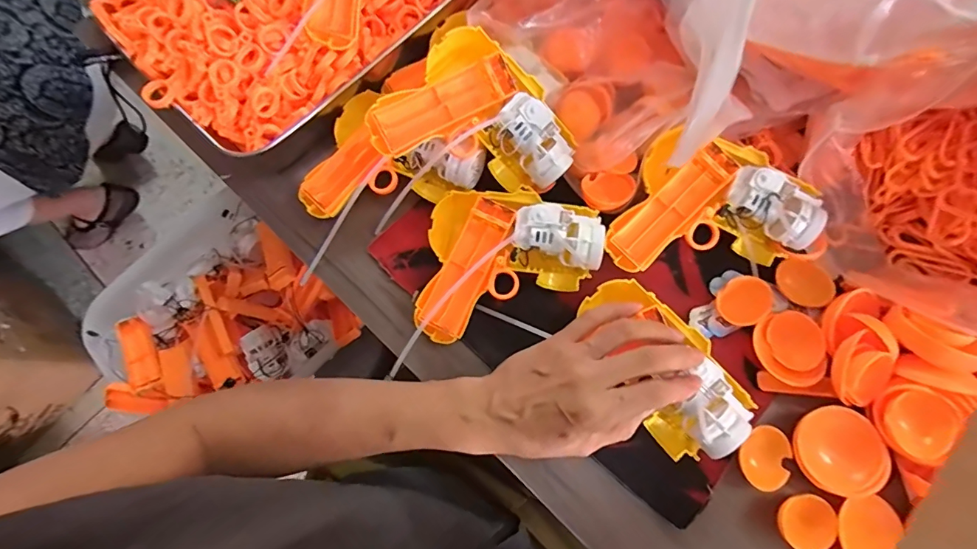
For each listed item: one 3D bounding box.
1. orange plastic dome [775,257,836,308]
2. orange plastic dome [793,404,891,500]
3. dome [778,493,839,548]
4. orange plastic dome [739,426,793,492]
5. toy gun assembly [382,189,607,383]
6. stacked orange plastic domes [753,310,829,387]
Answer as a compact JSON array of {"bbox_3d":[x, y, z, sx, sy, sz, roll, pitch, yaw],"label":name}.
[{"bbox_3d":[0.246,0.006,0.354,0.042,0.009,0.033,42,77,10],"label":"orange plastic dome"},{"bbox_3d":[0.245,0.123,0.319,0.051,0.012,0.058,-13,74,21],"label":"orange plastic dome"},{"bbox_3d":[0.222,0.173,0.318,0.041,0.019,0.036,13,74,2],"label":"dome"},{"bbox_3d":[0.198,0.133,0.330,0.033,0.015,0.043,17,74,3],"label":"orange plastic dome"},{"bbox_3d":[0.004,-0.008,0.357,0.168,0.039,0.127,-7,74,-4],"label":"toy gun assembly"},{"bbox_3d":[0.228,0.056,0.343,0.045,0.014,0.054,-18,74,16],"label":"stacked orange plastic domes"}]

